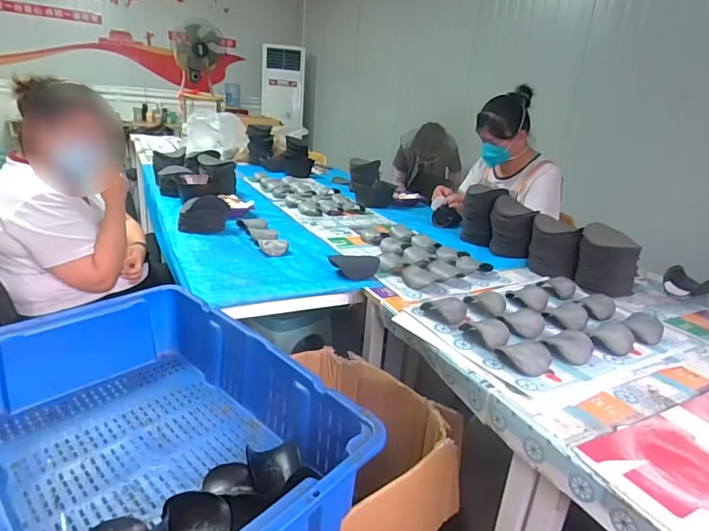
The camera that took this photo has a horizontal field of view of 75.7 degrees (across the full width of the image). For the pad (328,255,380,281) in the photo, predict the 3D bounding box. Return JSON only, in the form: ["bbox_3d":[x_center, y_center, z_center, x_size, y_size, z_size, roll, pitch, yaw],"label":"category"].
[{"bbox_3d":[0.005,0.002,1.268,0.147,0.046,0.067,-1,21,-16],"label":"pad"}]

